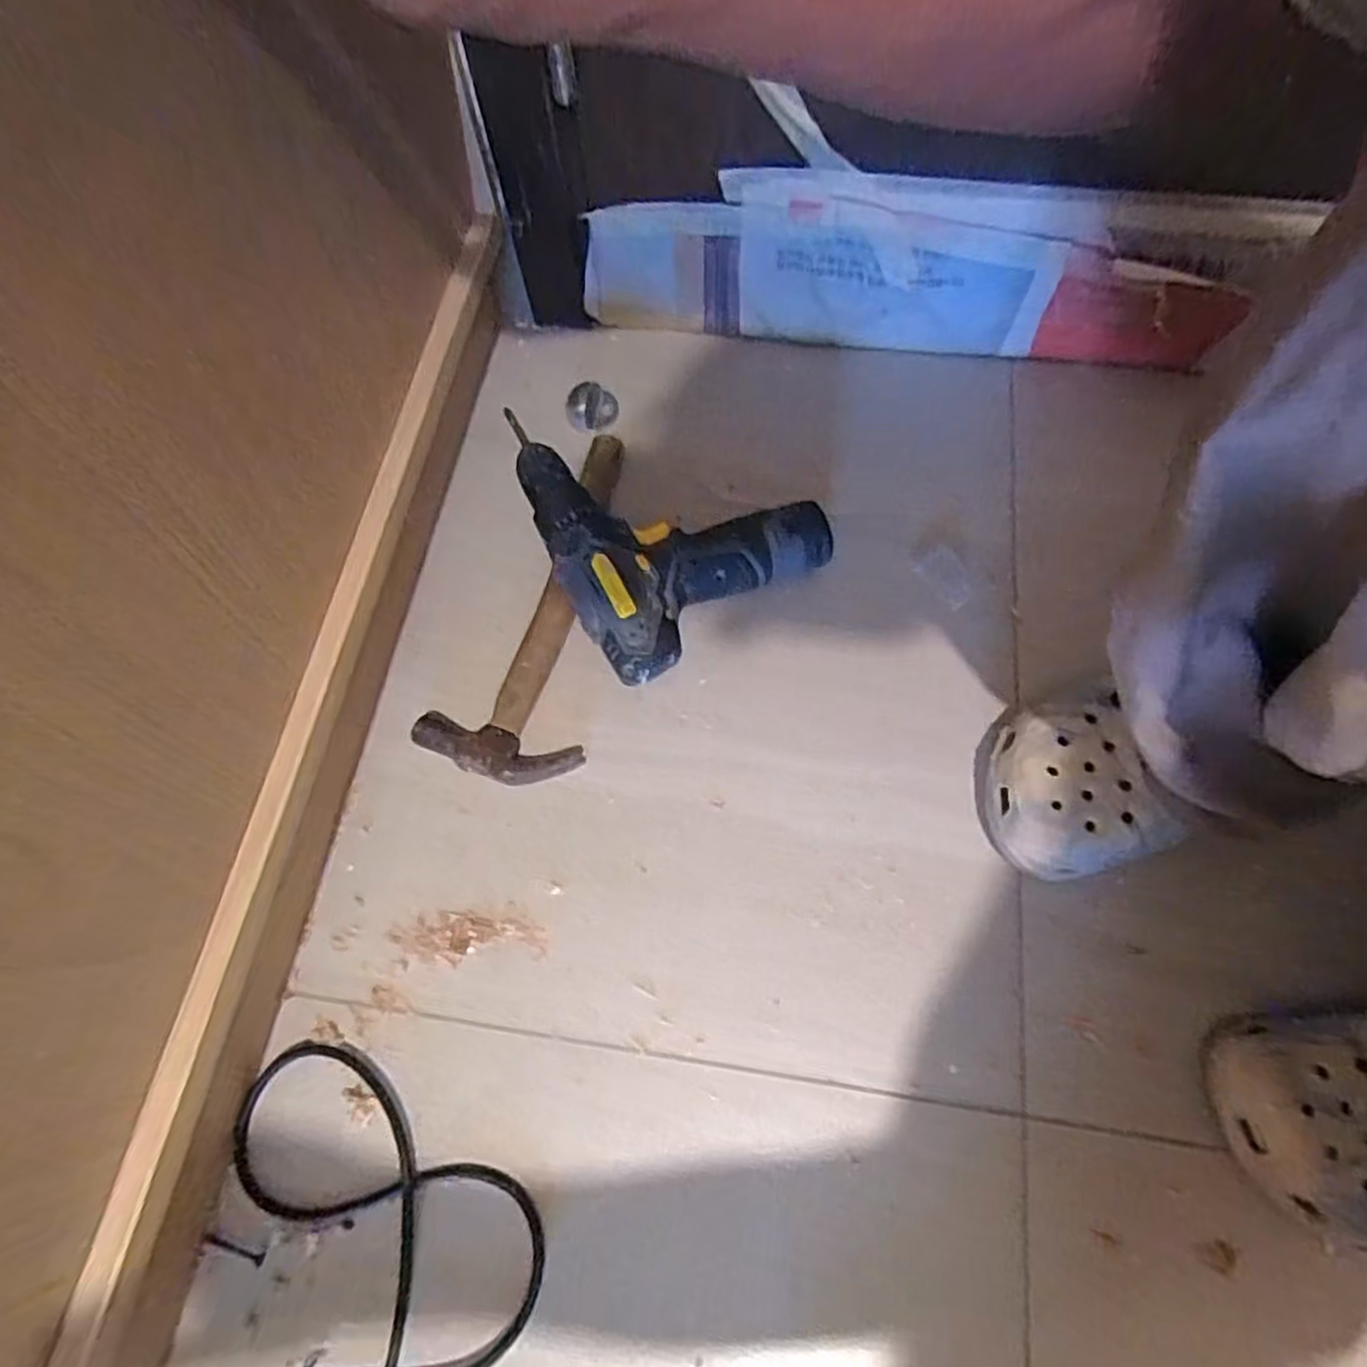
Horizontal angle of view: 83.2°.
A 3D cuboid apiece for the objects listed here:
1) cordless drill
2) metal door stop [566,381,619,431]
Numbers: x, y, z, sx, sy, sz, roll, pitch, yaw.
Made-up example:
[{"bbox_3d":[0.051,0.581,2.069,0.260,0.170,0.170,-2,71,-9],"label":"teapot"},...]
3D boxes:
[{"bbox_3d":[-0.013,-0.126,0.579,0.190,0.067,0.204,-30,70,-11],"label":"cordless drill"},{"bbox_3d":[-0.078,-0.236,0.651,0.043,0.018,0.040,-4,67,0],"label":"metal door stop"}]

